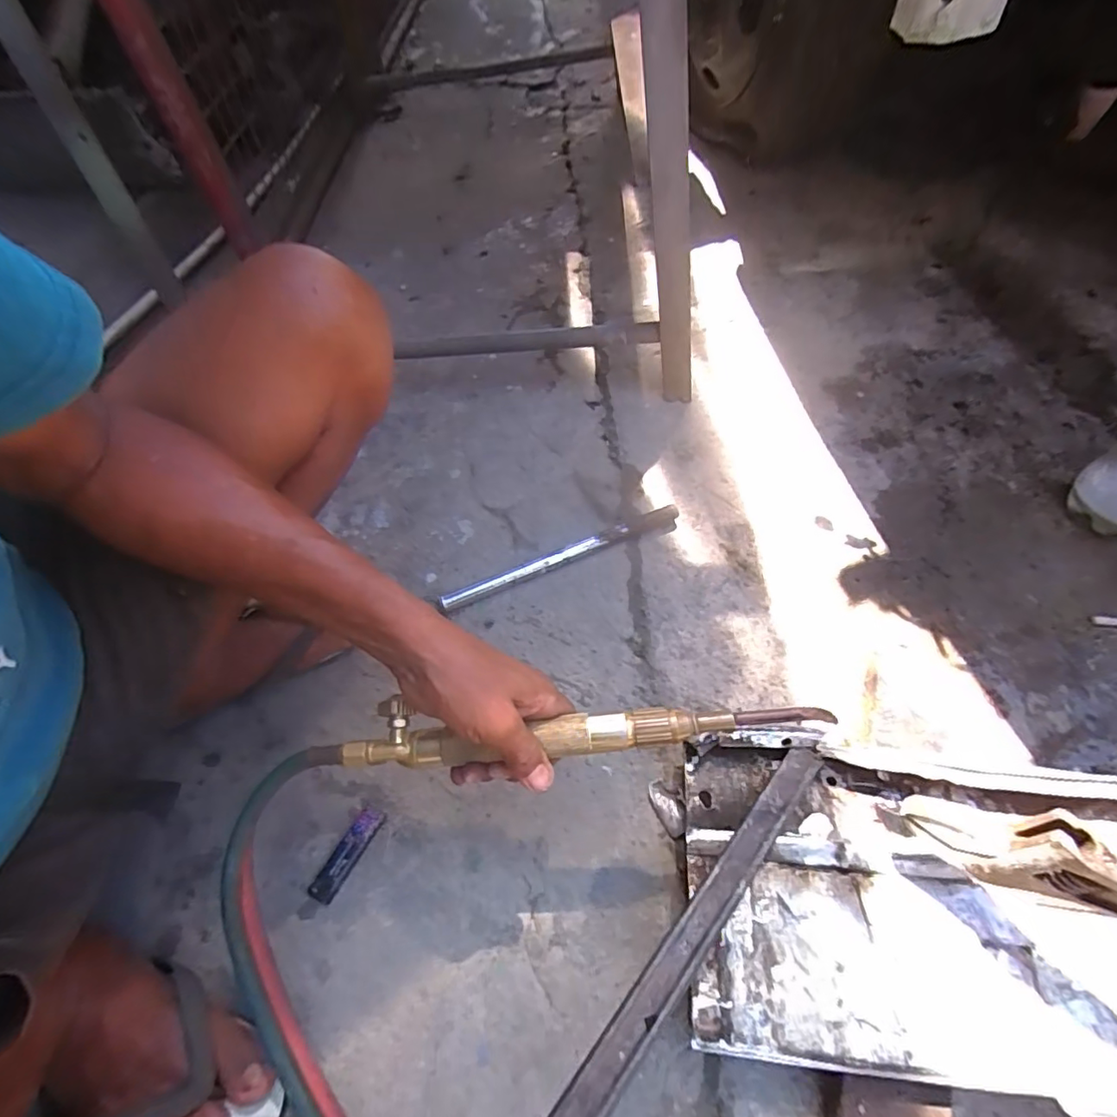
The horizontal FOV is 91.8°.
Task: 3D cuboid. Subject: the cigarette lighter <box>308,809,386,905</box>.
[{"bbox_3d":[-0.189,0.263,0.482,0.023,0.014,0.080,25,62,19],"label":"cigarette lighter"}]

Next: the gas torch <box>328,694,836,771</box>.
[{"bbox_3d":[0.017,0.113,0.372,0.324,0.023,0.040,-5,57,3],"label":"gas torch"}]

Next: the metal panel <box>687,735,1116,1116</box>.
[{"bbox_3d":[0.360,0.257,0.381,0.521,0.042,0.202,5,57,7],"label":"metal panel"}]

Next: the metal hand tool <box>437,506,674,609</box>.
[{"bbox_3d":[0.004,-0.005,0.627,0.291,0.023,0.024,-20,58,-9],"label":"metal hand tool"}]

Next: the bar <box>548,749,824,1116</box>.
[{"bbox_3d":[0.067,0.262,0.335,0.025,0.011,0.403,38,53,24],"label":"bar"}]

